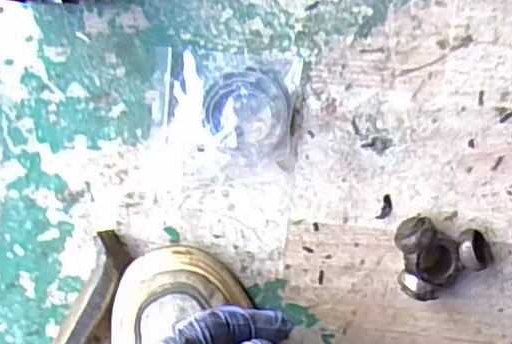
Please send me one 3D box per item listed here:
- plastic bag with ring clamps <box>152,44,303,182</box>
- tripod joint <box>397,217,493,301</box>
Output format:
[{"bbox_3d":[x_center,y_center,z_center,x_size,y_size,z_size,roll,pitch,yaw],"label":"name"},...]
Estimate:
[{"bbox_3d":[-0.022,-0.041,0.476,0.107,0.013,0.094,3,97,0],"label":"plastic bag with ring clamps"},{"bbox_3d":[0.140,0.060,0.476,0.072,0.030,0.058,-7,97,2],"label":"tripod joint"}]

